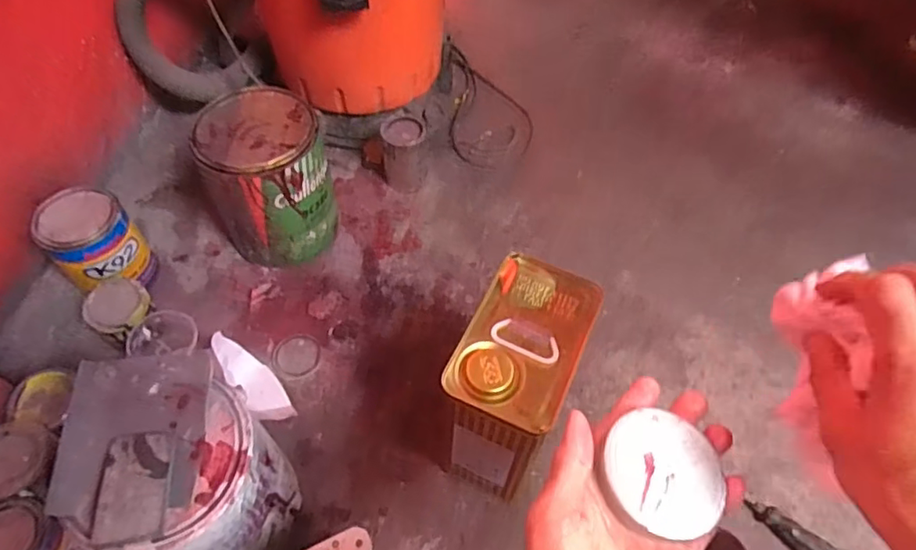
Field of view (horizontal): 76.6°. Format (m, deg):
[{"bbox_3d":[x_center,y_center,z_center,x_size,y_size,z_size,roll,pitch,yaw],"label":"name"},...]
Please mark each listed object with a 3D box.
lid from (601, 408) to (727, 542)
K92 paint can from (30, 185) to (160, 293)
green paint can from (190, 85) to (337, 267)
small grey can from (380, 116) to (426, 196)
[{"bbox_3d":[0.123,0.117,0.346,0.068,0.010,0.070,13,55,5],"label":"lid"},{"bbox_3d":[-0.487,-0.040,0.785,0.117,0.125,0.104,40,61,21],"label":"K92 paint can"},{"bbox_3d":[-0.265,-0.132,0.816,0.148,0.198,0.158,2,55,-3],"label":"green paint can"},{"bbox_3d":[-0.085,-0.191,0.935,0.075,0.099,0.078,2,55,-3],"label":"small grey can"}]

